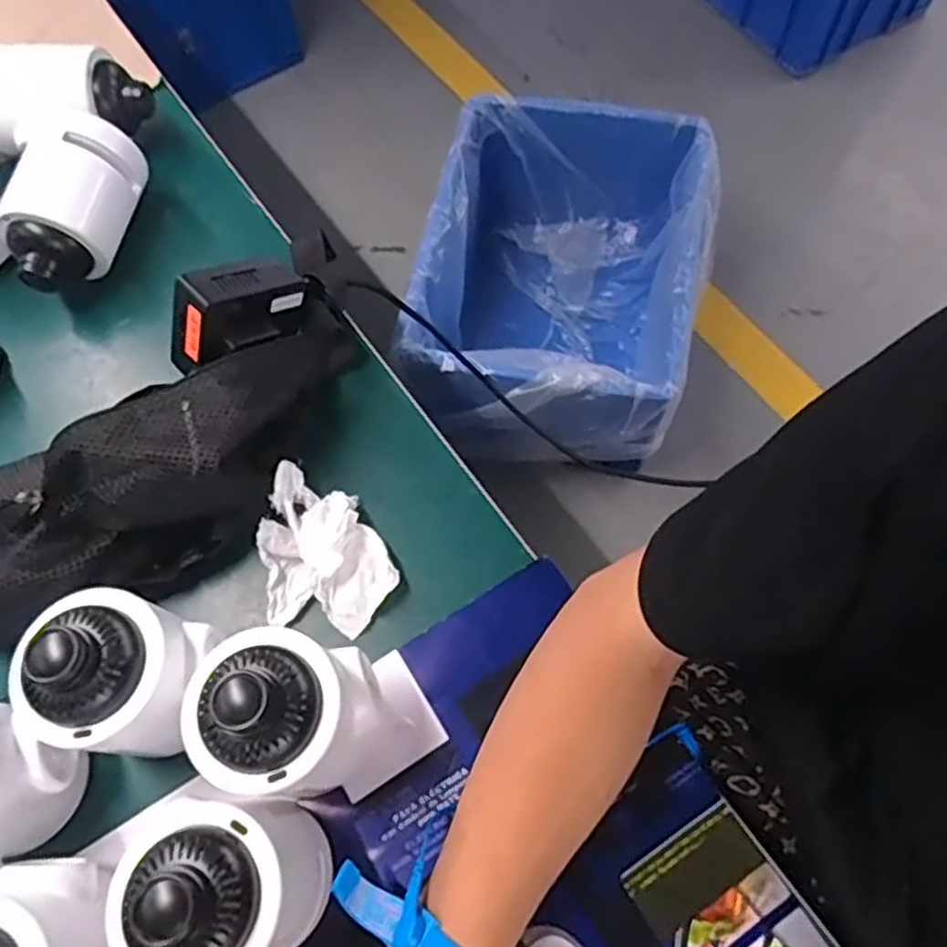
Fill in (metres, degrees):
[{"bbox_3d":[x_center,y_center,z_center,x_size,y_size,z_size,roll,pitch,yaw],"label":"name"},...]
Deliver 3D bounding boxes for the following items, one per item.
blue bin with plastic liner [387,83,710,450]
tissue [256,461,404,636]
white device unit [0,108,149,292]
[{"bbox_3d":[0.153,-0.315,1.298,0.455,0.327,0.580,13,68,8],"label":"blue bin with plastic liner"},{"bbox_3d":[-0.090,0.049,0.451,0.085,0.032,0.089,12,68,8],"label":"tissue"},{"bbox_3d":[-0.290,-0.193,0.530,0.066,0.068,0.126,6,68,5],"label":"white device unit"}]

